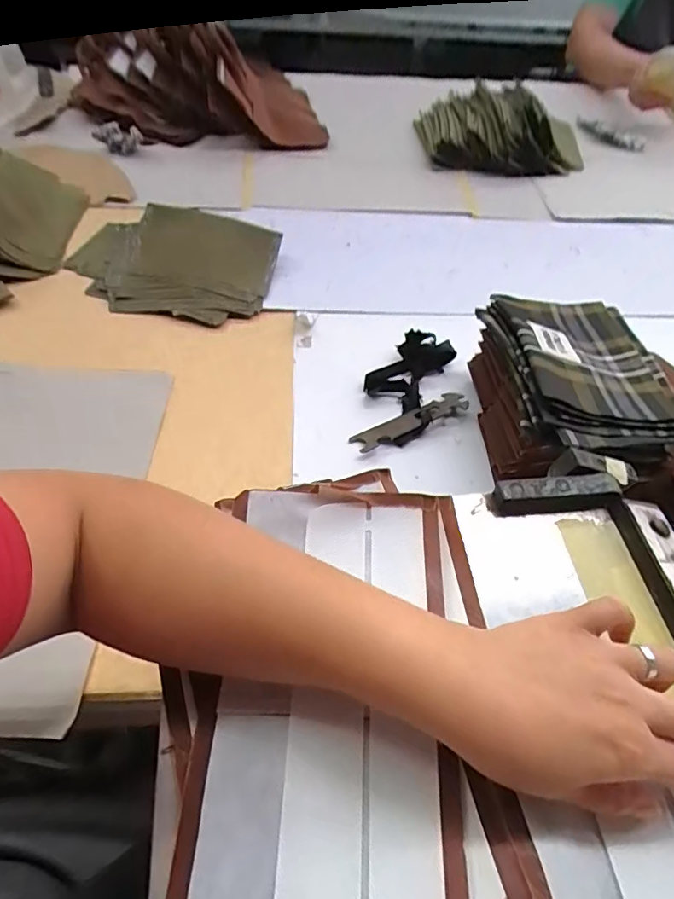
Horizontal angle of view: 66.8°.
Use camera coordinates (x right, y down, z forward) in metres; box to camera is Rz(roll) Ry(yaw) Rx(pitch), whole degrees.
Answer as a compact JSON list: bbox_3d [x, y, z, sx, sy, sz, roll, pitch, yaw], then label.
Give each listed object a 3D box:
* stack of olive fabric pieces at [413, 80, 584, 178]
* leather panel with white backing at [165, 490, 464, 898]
[{"bbox_3d":[0.273,-0.511,0.822,0.277,0.103,0.129,4,53,-1],"label":"stack of olive fabric pieces"},{"bbox_3d":[-0.005,0.125,0.254,0.120,0.020,0.228,4,53,0],"label":"leather panel with white backing"}]

